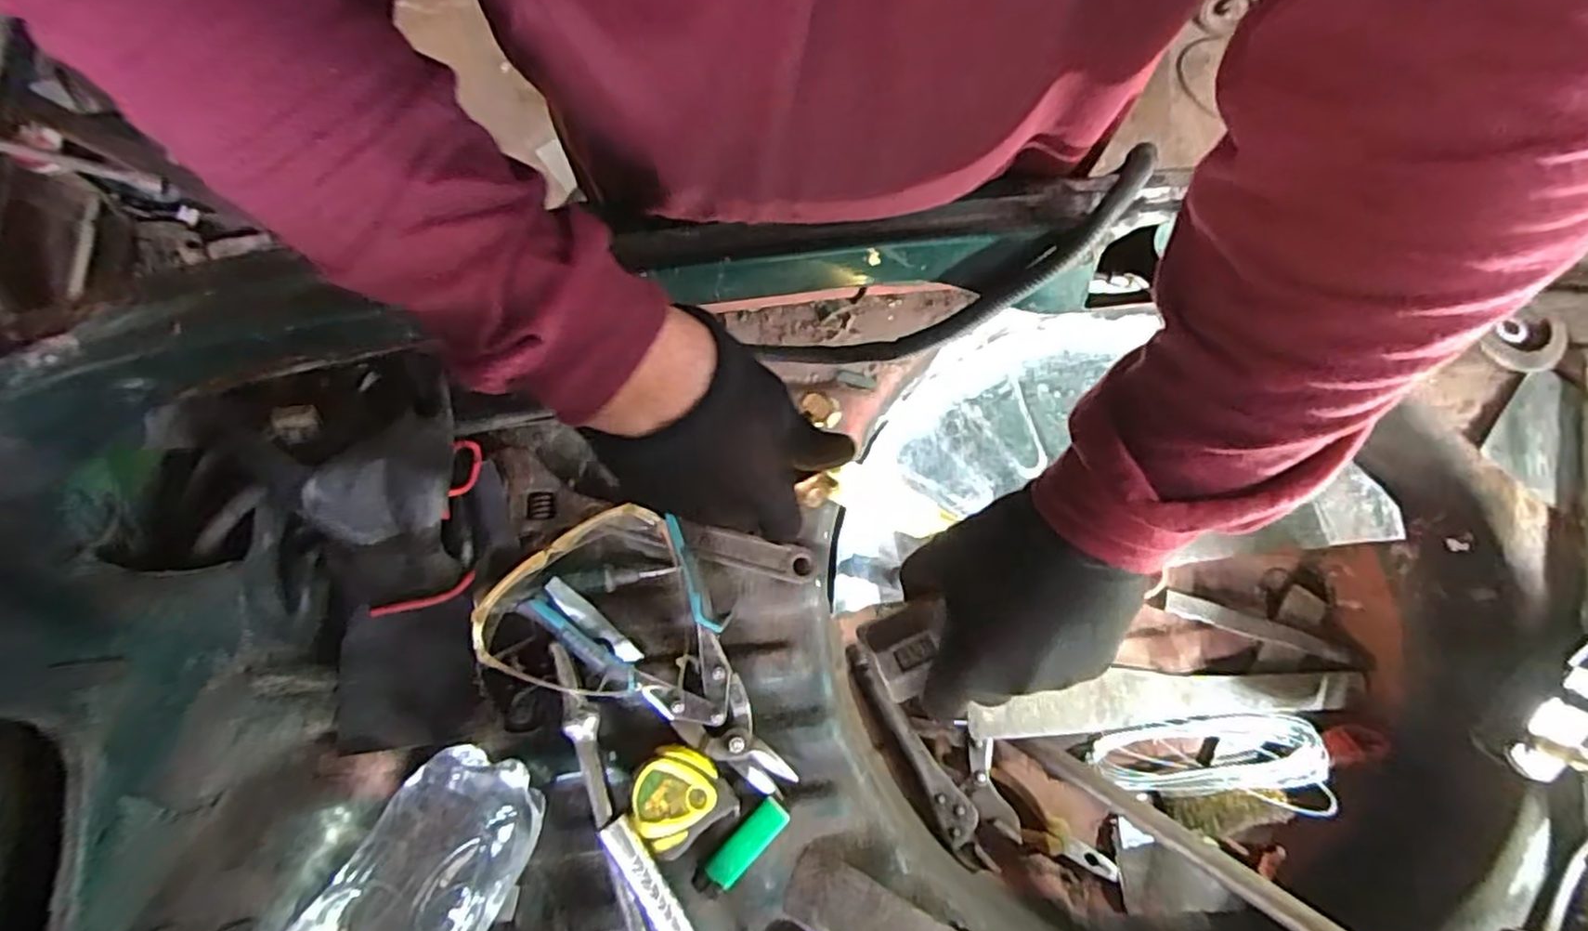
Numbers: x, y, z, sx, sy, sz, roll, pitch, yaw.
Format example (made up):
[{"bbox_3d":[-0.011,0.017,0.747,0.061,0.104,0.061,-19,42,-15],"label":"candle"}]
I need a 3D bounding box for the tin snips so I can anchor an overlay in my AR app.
[{"bbox_3d":[-0.083,0.155,0.537,0.124,0.038,0.223,-35,78,-11],"label":"tin snips"}]

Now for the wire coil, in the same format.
[{"bbox_3d":[0.393,0.273,0.685,0.217,0.032,0.082,7,74,0],"label":"wire coil"}]

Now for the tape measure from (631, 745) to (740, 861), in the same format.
[{"bbox_3d":[-0.084,0.238,0.518,0.062,0.038,0.064,-35,78,-11],"label":"tape measure"}]

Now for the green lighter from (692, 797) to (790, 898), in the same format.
[{"bbox_3d":[-0.038,0.282,0.528,0.081,0.009,0.026,-41,79,-12],"label":"green lighter"}]

